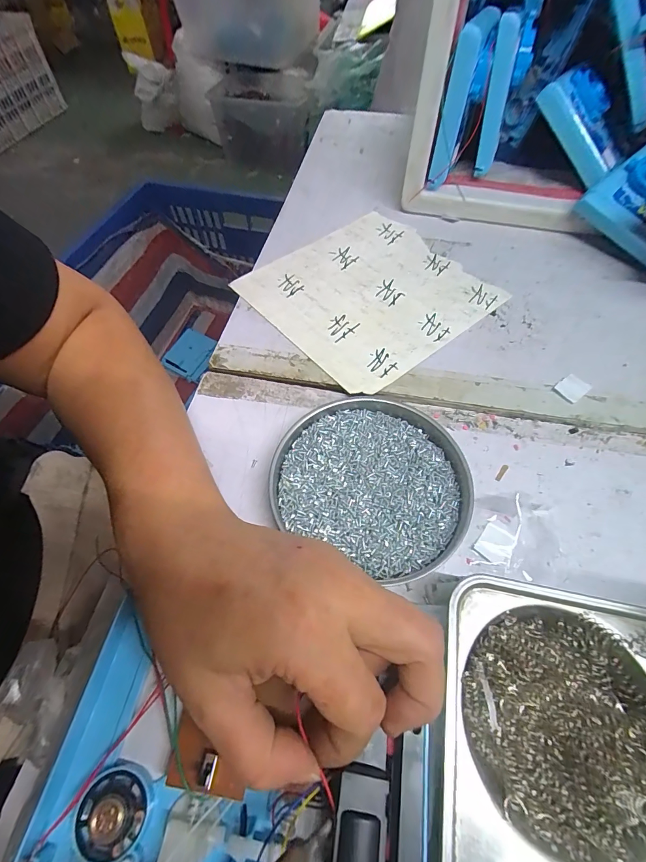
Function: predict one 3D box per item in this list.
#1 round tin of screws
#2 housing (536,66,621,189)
[{"bbox_3d":[0.038,0.034,0.273,0.135,0.019,0.120,26,62,16],"label":"round tin of screws"},{"bbox_3d":[0.305,-0.355,0.437,0.117,0.050,0.041,47,63,-19],"label":"housing"}]

